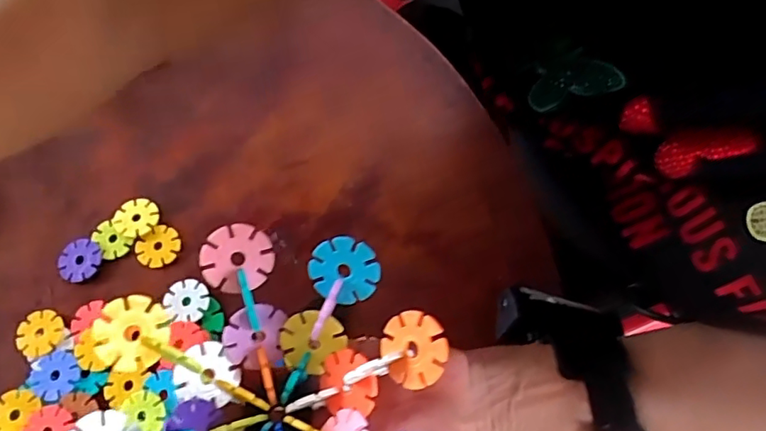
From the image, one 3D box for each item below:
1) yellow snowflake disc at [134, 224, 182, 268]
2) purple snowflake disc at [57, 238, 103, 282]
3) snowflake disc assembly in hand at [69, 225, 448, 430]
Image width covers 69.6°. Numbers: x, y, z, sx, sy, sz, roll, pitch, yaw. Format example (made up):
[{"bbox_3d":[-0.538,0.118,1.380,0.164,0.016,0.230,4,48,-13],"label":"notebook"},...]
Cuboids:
[{"bbox_3d":[-0.166,0.023,0.408,0.031,0.004,0.029,0,69,1],"label":"yellow snowflake disc"},{"bbox_3d":[-0.224,0.033,0.407,0.031,0.004,0.031,0,69,1],"label":"purple snowflake disc"},{"bbox_3d":[-0.050,0.074,0.237,0.141,0.057,0.137,1,67,-1],"label":"snowflake disc assembly in hand"}]

